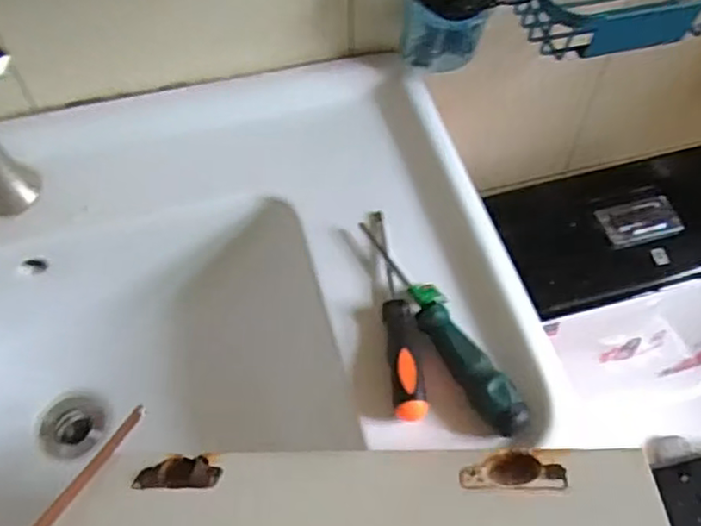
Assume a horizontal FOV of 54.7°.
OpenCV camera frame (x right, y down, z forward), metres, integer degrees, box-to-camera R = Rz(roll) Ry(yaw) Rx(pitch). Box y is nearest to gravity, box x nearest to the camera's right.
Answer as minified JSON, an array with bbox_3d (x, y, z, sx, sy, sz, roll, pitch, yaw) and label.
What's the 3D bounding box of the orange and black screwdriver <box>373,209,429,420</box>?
[{"bbox_3d":[0.036,0.029,0.517,0.024,0.021,0.186,-4,56,-2],"label":"orange and black screwdriver"}]

